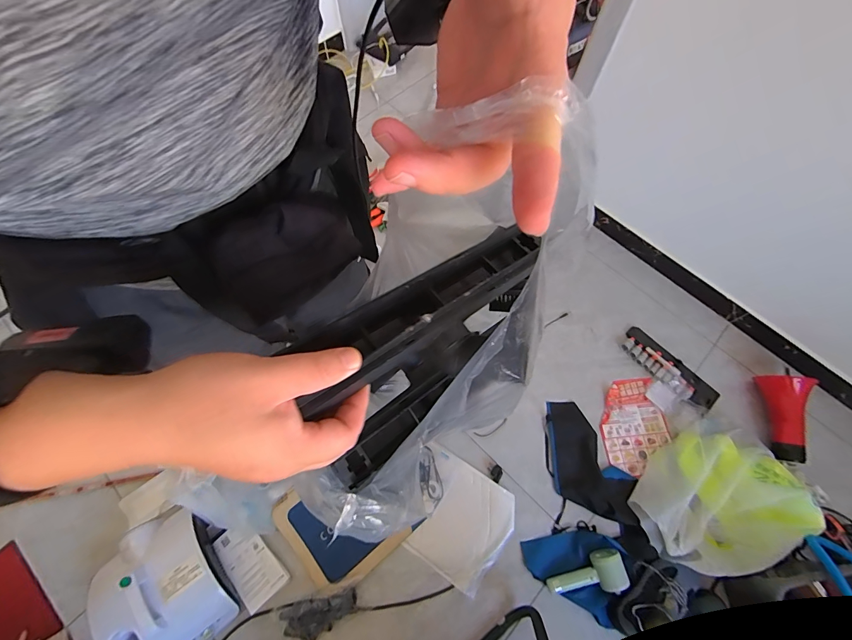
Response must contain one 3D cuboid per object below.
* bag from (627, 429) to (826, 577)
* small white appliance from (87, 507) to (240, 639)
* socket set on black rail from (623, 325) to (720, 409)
[{"bbox_3d":[0.771,0.475,0.990,0.409,0.140,0.292,-37,73,-15],"label":"bag"},{"bbox_3d":[-0.621,0.632,0.878,0.245,0.144,0.309,-34,72,-14],"label":"small white appliance"},{"bbox_3d":[0.763,0.154,1.188,0.102,0.022,0.306,-39,73,-16],"label":"socket set on black rail"}]

